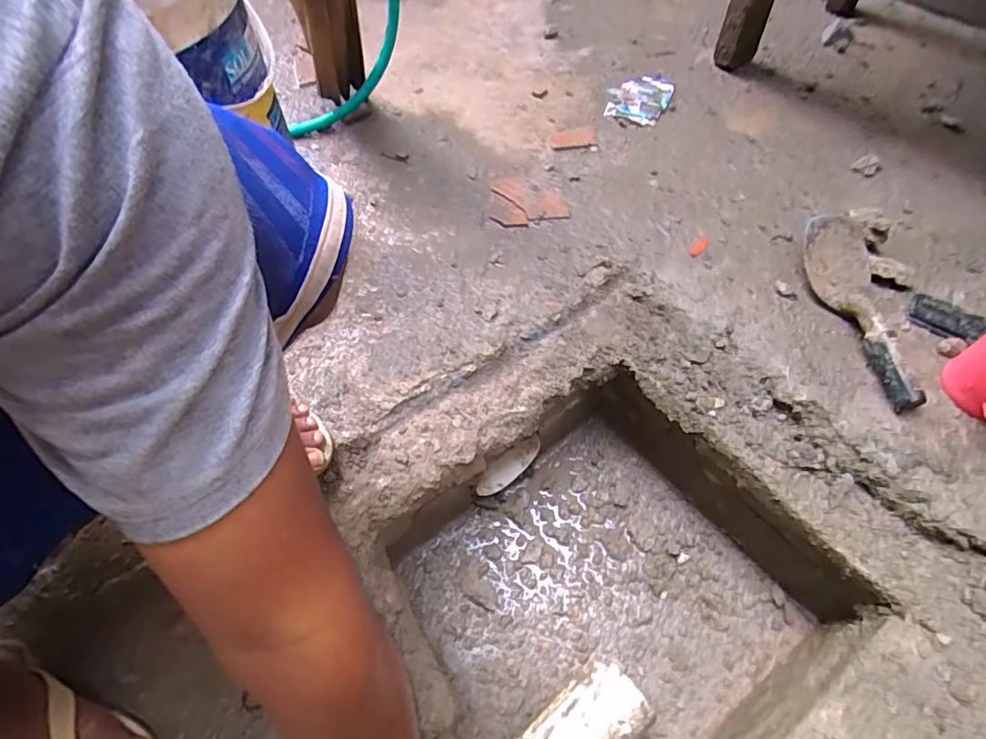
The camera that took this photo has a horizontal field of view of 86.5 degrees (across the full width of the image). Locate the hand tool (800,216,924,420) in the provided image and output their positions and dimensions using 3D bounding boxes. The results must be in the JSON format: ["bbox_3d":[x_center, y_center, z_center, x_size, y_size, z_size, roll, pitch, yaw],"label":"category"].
[{"bbox_3d":[0.435,-0.078,0.635,0.079,0.043,0.267,3,60,5],"label":"hand tool"}]

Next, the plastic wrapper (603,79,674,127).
[{"bbox_3d":[0.246,-0.459,0.886,0.095,0.009,0.113,20,63,15],"label":"plastic wrapper"}]

